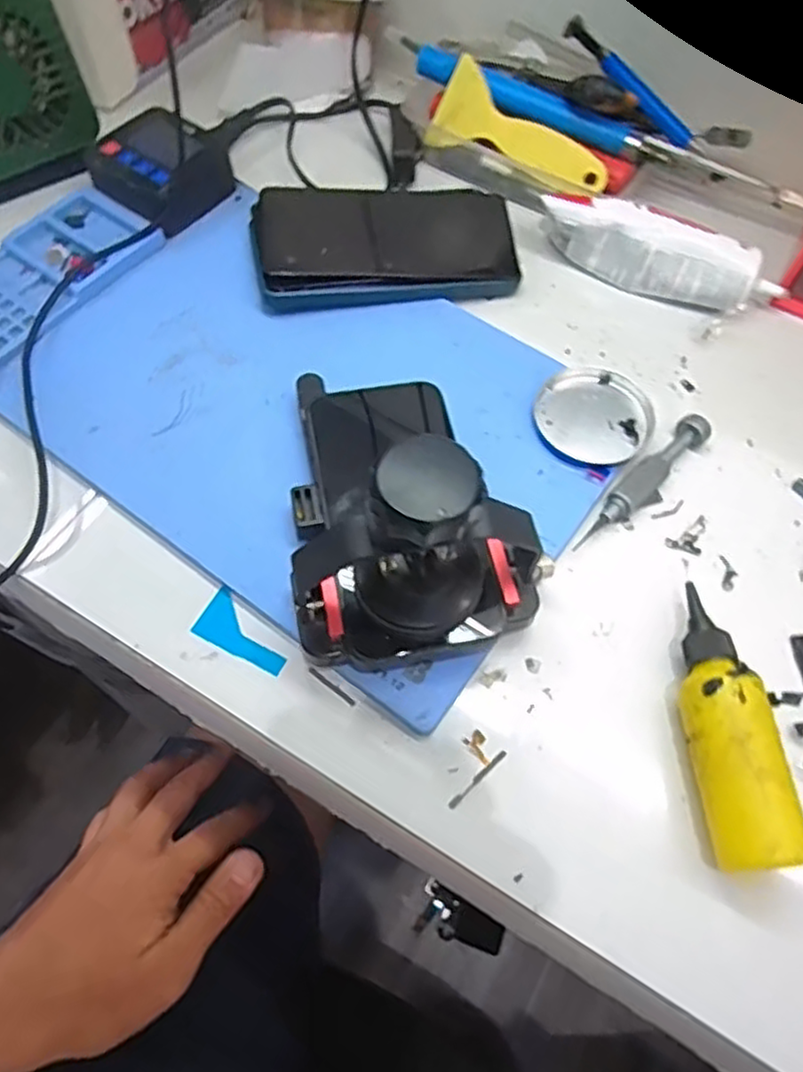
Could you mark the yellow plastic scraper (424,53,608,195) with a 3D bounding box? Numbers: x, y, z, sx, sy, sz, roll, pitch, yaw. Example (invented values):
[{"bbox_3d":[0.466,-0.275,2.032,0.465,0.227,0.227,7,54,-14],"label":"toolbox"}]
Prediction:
[{"bbox_3d":[0.076,-0.258,0.478,0.123,0.051,0.005,40,29,5],"label":"yellow plastic scraper"}]

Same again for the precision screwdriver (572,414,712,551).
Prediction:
[{"bbox_3d":[0.128,-0.028,0.378,0.016,0.014,0.103,41,68,18],"label":"precision screwdriver"}]

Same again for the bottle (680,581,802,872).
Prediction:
[{"bbox_3d":[0.137,0.081,0.308,0.034,0.036,0.113,-3,62,-3],"label":"bottle"}]

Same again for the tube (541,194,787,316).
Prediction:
[{"bbox_3d":[0.157,-0.174,0.441,0.145,0.043,0.035,25,64,11],"label":"tube"}]

